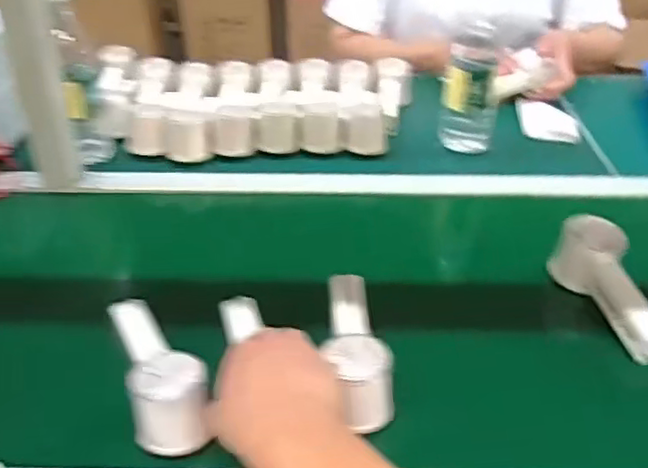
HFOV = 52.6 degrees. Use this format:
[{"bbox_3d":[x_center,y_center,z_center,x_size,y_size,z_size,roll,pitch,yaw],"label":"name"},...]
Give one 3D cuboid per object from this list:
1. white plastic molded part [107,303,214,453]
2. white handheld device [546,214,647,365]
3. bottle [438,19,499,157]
[{"bbox_3d":[-0.133,0.105,0.531,0.055,0.052,0.153,-12,36,-18],"label":"white plastic molded part"},{"bbox_3d":[0.269,0.053,0.604,0.054,0.056,0.146,-10,52,-14],"label":"white handheld device"},{"bbox_3d":[0.191,-0.191,0.859,0.067,0.170,0.056,8,34,11],"label":"bottle"}]

